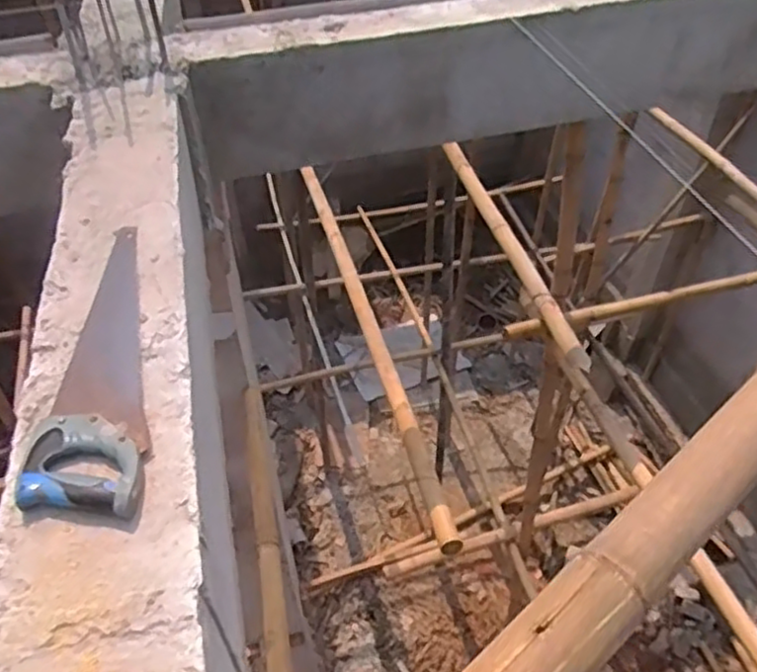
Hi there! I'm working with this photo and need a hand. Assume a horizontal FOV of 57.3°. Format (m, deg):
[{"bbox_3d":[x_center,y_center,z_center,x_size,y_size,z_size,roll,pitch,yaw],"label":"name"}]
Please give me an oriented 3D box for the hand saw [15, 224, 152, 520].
[{"bbox_3d":[-0.360,0.014,0.901,0.127,0.032,0.503,-6,45,-9],"label":"hand saw"}]

